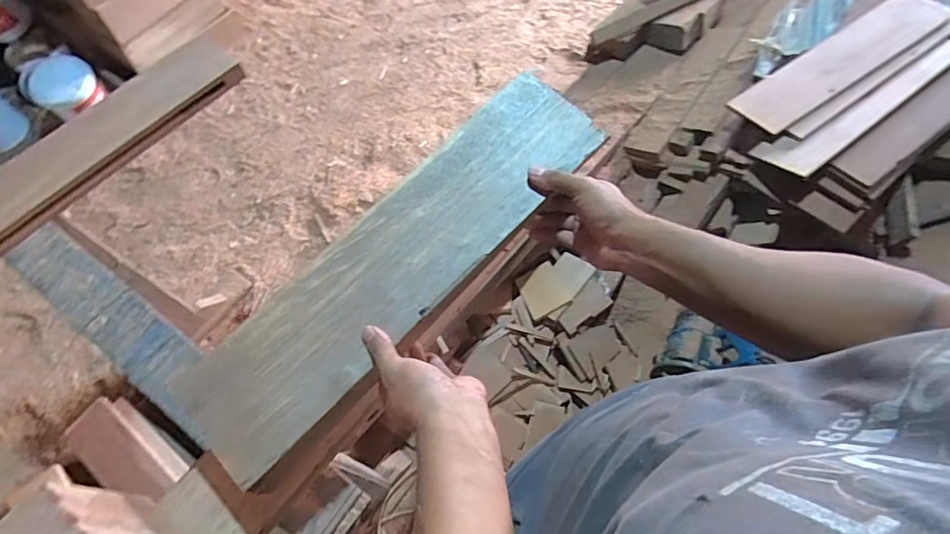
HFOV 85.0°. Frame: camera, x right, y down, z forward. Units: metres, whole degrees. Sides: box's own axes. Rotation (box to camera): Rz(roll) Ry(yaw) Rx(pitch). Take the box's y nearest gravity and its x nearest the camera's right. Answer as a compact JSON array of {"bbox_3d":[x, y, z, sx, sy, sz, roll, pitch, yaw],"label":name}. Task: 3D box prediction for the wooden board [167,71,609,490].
[{"bbox_3d":[-0.079,-0.012,0.559,0.133,0.012,0.516,42,79,18],"label":"wooden board"}]

